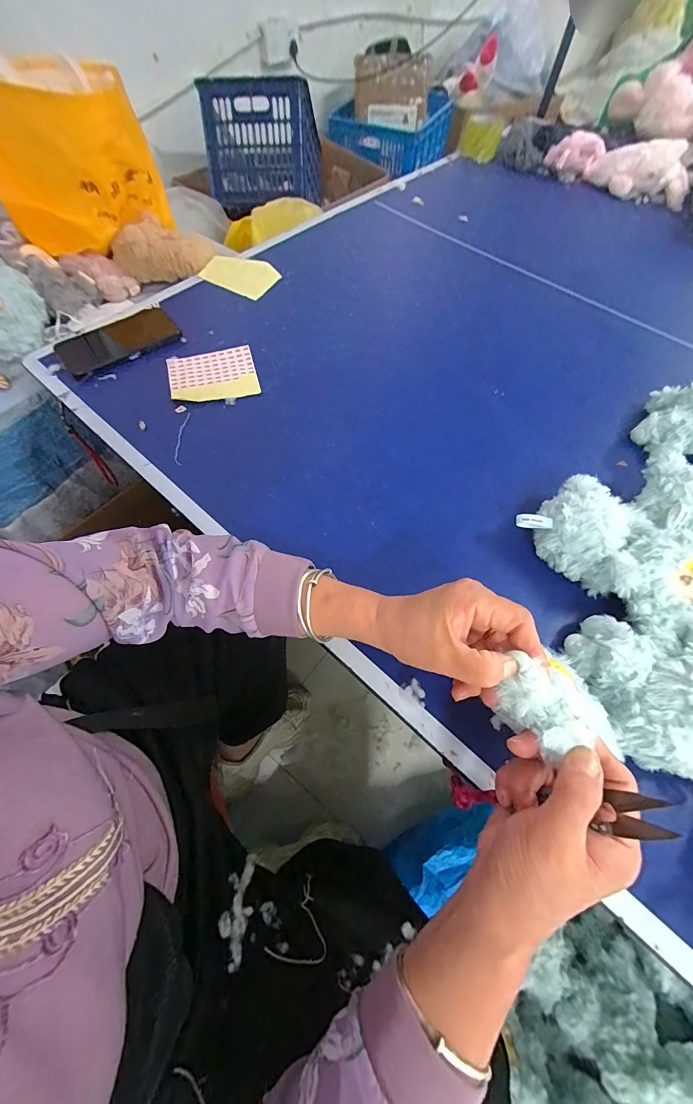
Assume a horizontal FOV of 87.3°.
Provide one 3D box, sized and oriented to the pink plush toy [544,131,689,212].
[{"bbox_3d":[0.621,-0.879,0.833,0.316,0.083,0.093,21,65,8],"label":"pink plush toy"}]

